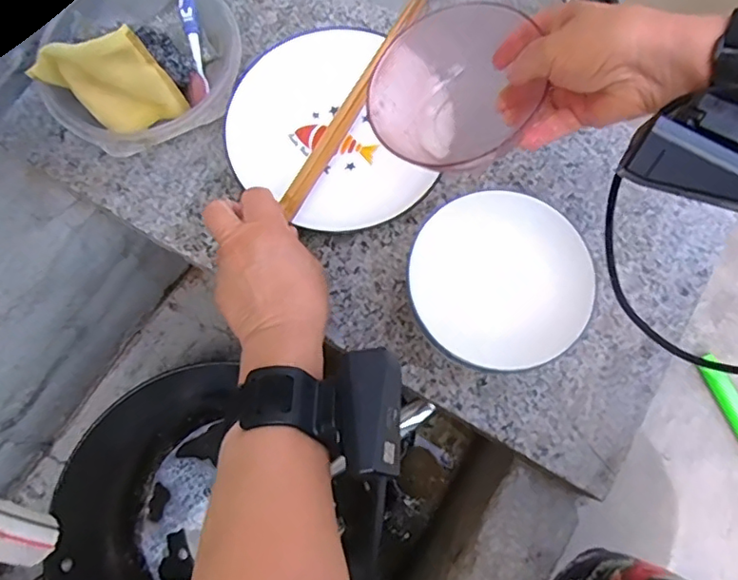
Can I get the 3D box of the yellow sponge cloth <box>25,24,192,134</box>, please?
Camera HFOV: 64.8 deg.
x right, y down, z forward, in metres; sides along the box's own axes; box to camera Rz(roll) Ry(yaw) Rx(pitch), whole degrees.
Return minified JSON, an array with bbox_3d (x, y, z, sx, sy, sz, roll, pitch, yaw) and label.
[{"bbox_3d":[-0.211,-0.166,0.472,0.092,0.087,0.029,-20,57,12],"label":"yellow sponge cloth"}]

